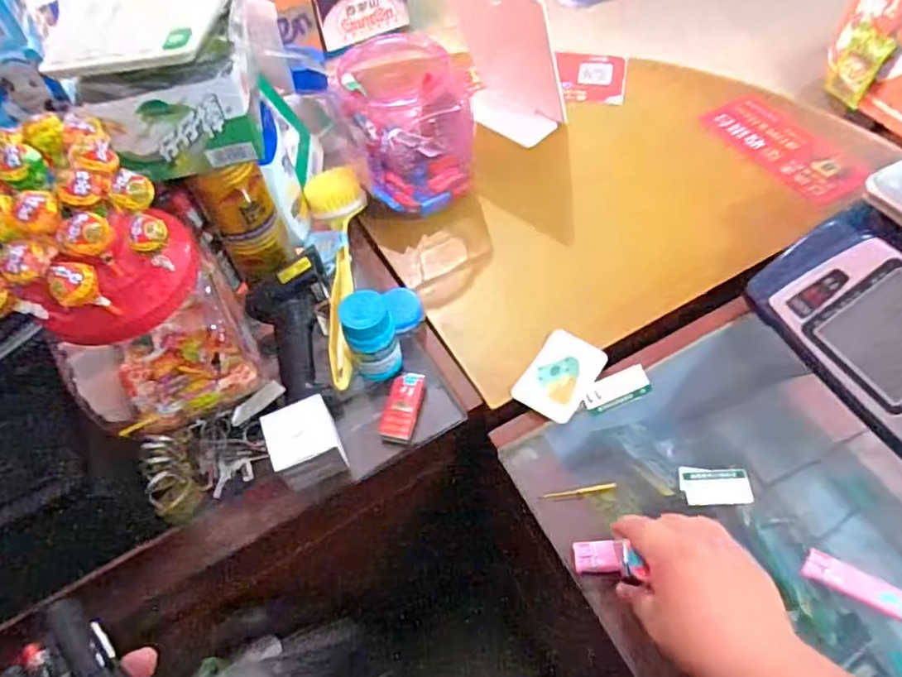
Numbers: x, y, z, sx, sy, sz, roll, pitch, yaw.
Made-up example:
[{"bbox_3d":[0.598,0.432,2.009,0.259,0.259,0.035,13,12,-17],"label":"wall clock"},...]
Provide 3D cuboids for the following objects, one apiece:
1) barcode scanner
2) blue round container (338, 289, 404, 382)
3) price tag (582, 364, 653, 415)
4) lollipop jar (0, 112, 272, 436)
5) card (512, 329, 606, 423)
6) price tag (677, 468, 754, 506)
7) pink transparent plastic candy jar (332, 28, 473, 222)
[{"bbox_3d":[-0.167,-0.012,0.595,0.073,0.052,0.153,-5,71,1],"label":"barcode scanner"},{"bbox_3d":[-0.075,0.000,0.569,0.045,0.086,0.053,-18,58,-7],"label":"blue round container"},{"bbox_3d":[0.156,0.048,0.561,0.067,0.009,0.030,-22,59,-10],"label":"price tag"},{"bbox_3d":[-0.248,-0.030,0.457,0.129,0.246,0.129,-2,57,3],"label":"lollipop jar"},{"bbox_3d":[0.103,0.035,0.563,0.059,0.008,0.086,30,66,20],"label":"card"},{"bbox_3d":[0.229,0.127,0.514,0.057,0.007,0.033,-2,58,0],"label":"price tag"},{"bbox_3d":[-0.041,-0.230,0.664,0.134,0.153,0.121,-14,58,-4],"label":"pink transparent plastic candy jar"}]

